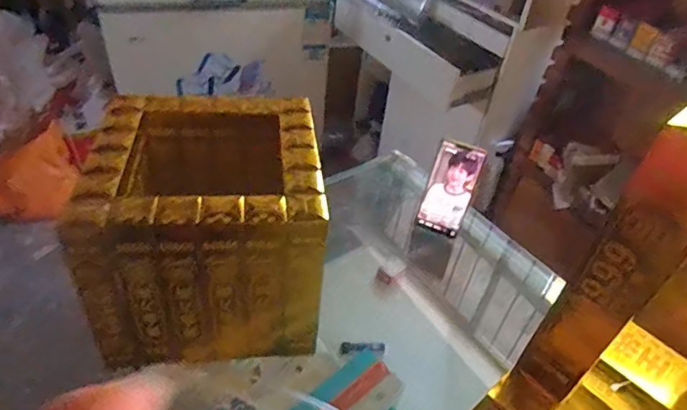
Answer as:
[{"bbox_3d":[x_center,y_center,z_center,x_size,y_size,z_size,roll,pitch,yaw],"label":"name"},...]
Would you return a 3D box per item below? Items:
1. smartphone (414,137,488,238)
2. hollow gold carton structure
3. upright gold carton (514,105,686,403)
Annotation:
[{"bbox_3d":[0.170,-0.024,0.796,0.070,0.151,0.007,19,18,9],"label":"smartphone"},{"bbox_3d":[-0.165,0.020,0.624,0.253,0.211,0.258,-2,43,-10],"label":"hollow gold carton structure"},{"bbox_3d":[0.167,0.048,0.310,0.036,0.231,0.041,-29,53,-33],"label":"upright gold carton"}]

